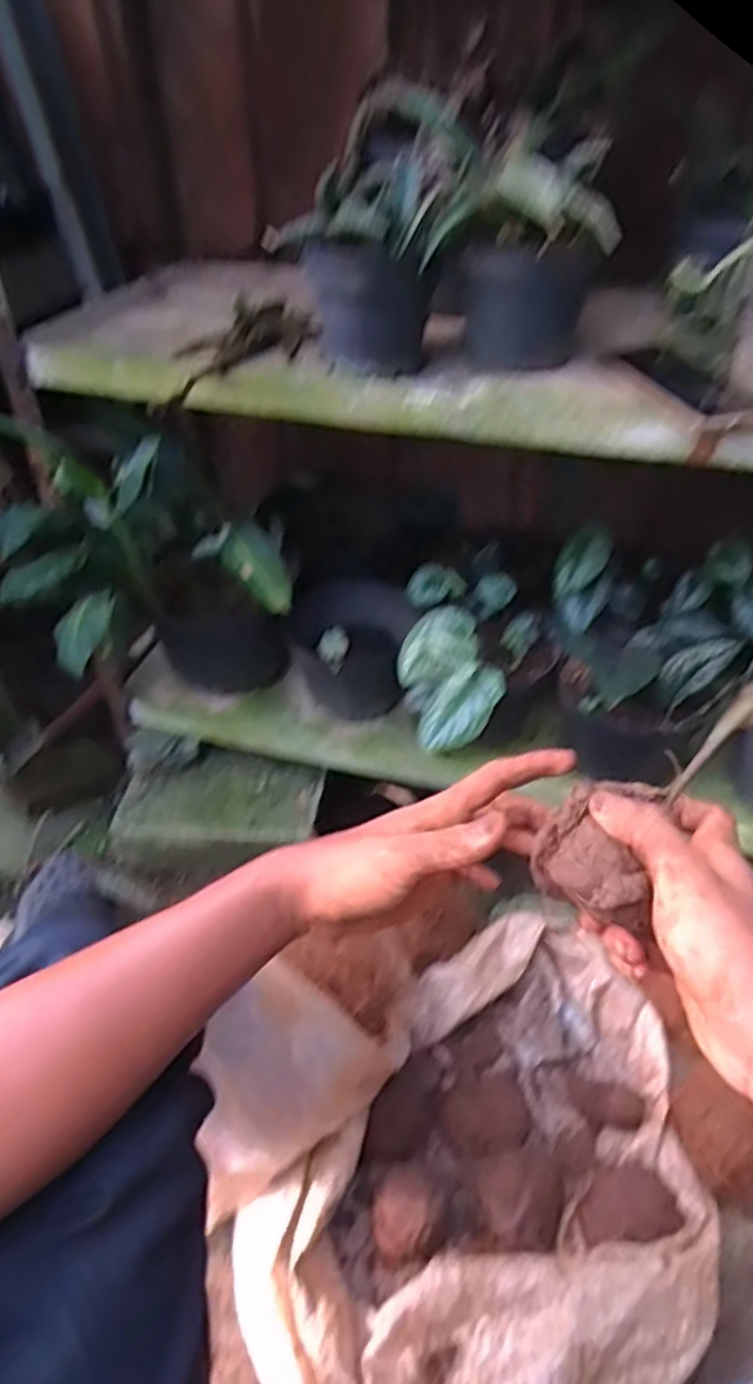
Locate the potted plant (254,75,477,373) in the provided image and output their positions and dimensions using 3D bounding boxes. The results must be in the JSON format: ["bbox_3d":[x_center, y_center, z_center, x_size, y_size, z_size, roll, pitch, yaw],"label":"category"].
[{"bbox_3d":[0.000,-0.396,0.648,0.163,0.181,0.154,1,42,5],"label":"potted plant"}]

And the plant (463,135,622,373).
[{"bbox_3d":[0.130,-0.346,0.616,0.108,0.162,0.171,4,42,9],"label":"plant"}]

